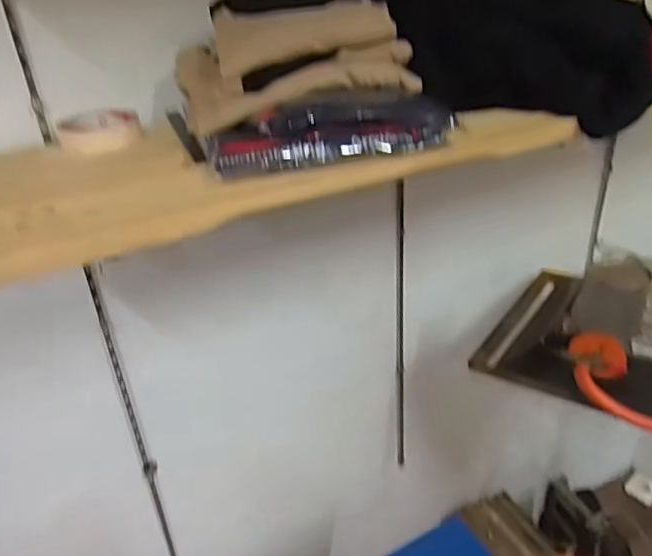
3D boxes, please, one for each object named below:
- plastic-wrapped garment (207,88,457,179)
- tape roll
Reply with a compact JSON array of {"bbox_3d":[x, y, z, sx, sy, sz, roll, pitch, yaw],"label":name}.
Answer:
[{"bbox_3d":[0.013,-0.150,0.576,0.257,0.045,0.100,-10,30,-10],"label":"plastic-wrapped garment"},{"bbox_3d":[-0.246,-0.159,0.647,0.083,0.024,0.083,-12,31,-13],"label":"tape roll"}]

